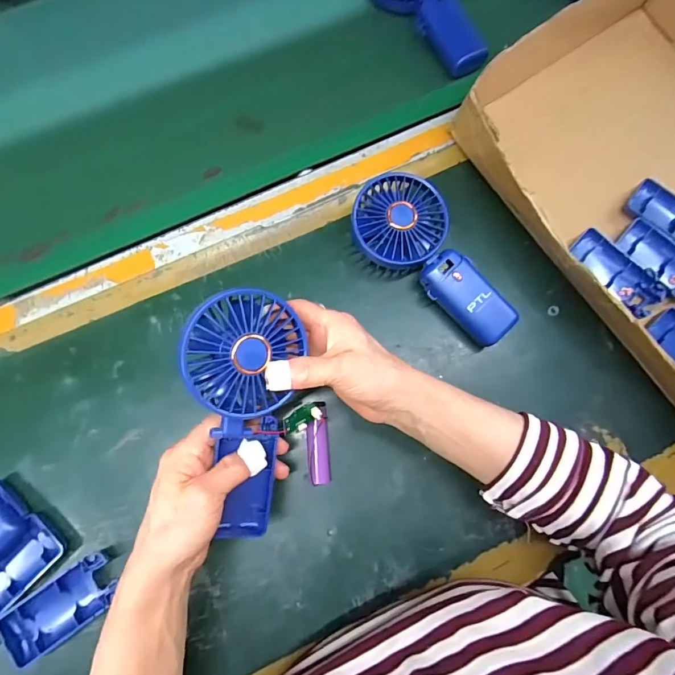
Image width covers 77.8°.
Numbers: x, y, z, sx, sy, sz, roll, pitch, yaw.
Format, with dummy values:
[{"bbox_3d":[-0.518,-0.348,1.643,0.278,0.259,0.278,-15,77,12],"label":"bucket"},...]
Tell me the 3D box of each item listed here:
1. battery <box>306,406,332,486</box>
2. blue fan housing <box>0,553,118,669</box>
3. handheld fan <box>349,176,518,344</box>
[{"bbox_3d":[-0.017,0.096,0.369,0.019,0.018,0.064,-5,78,-2],"label":"battery"},{"bbox_3d":[-0.224,0.221,0.341,0.087,0.013,0.043,-35,80,-8],"label":"blue fan housing"},{"bbox_3d":[0.082,-0.064,0.384,0.088,0.051,0.178,-35,80,-8],"label":"handheld fan"}]

